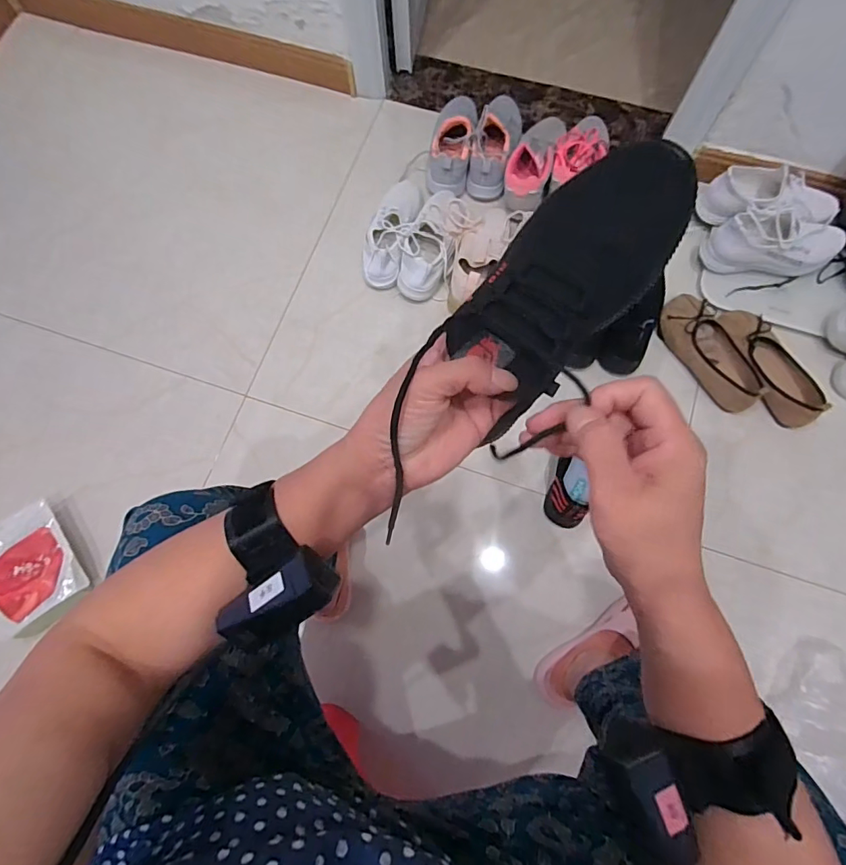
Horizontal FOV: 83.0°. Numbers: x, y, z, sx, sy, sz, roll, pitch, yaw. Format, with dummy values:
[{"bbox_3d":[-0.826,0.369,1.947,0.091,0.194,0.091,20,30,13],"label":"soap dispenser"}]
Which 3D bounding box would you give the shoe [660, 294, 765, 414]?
[{"bbox_3d":[0.528,-0.149,0.885,0.096,0.054,0.237,-29,76,-6],"label":"shoe"}]

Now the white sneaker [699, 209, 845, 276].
[{"bbox_3d":[0.660,-0.350,0.880,0.235,0.088,0.086,1,75,2],"label":"white sneaker"}]

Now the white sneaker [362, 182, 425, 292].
[{"bbox_3d":[-0.059,-0.413,0.967,0.087,0.078,0.252,16,76,6],"label":"white sneaker"}]

